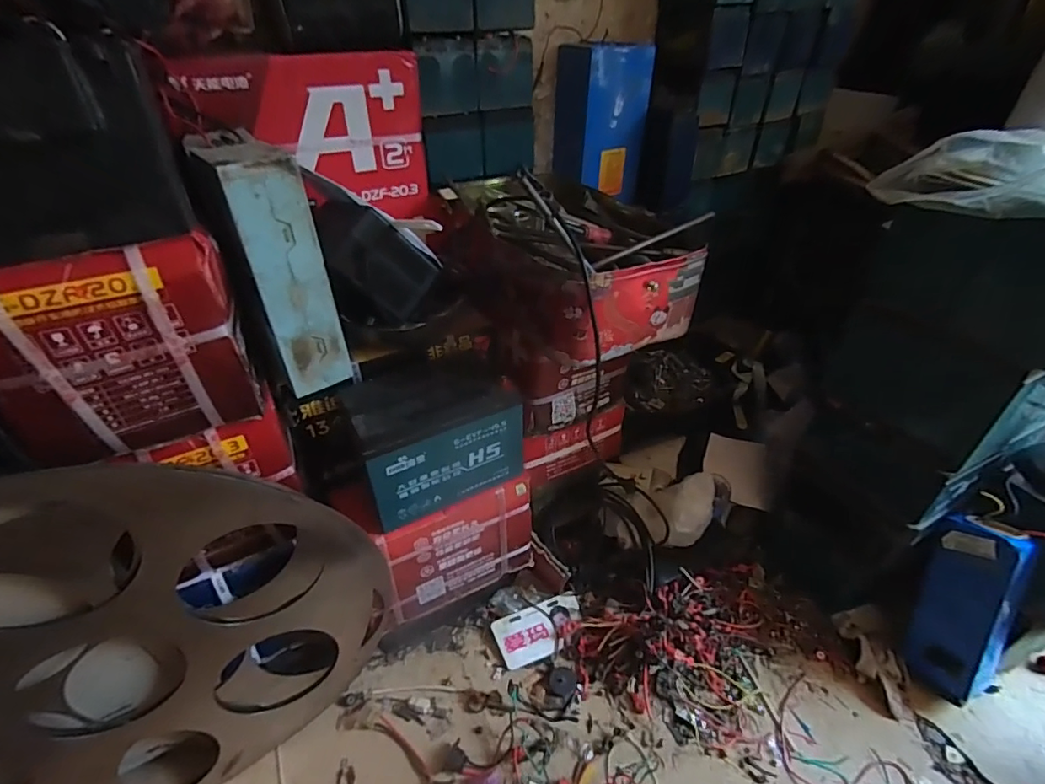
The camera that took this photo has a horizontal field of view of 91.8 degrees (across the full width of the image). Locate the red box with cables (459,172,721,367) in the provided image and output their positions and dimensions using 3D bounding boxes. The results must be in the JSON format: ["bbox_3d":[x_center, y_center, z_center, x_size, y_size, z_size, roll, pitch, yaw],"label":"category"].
[{"bbox_3d":[0.057,-0.208,0.750,0.255,0.134,0.391,-14,41,-18],"label":"red box with cables"}]

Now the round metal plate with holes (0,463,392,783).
[{"bbox_3d":[-0.483,0.325,0.581,0.645,0.561,0.061,-18,42,-22],"label":"round metal plate with holes"}]

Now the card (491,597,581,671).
[{"bbox_3d":[0.033,0.426,0.900,0.157,0.011,0.084,-13,52,-14],"label":"card"}]

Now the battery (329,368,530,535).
[{"bbox_3d":[-0.121,0.056,0.714,0.210,0.167,0.132,-17,42,-21],"label":"battery"}]

